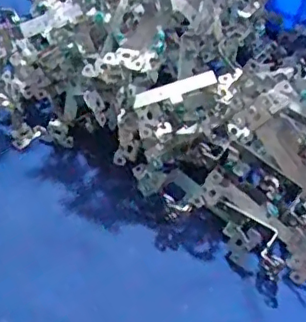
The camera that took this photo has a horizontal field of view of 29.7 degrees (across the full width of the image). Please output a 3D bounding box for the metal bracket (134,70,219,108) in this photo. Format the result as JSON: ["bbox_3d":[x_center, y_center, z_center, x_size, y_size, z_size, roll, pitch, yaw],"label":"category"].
[{"bbox_3d":[0.019,-0.054,0.466,0.069,0.009,0.021,-18,46,3],"label":"metal bracket"}]

